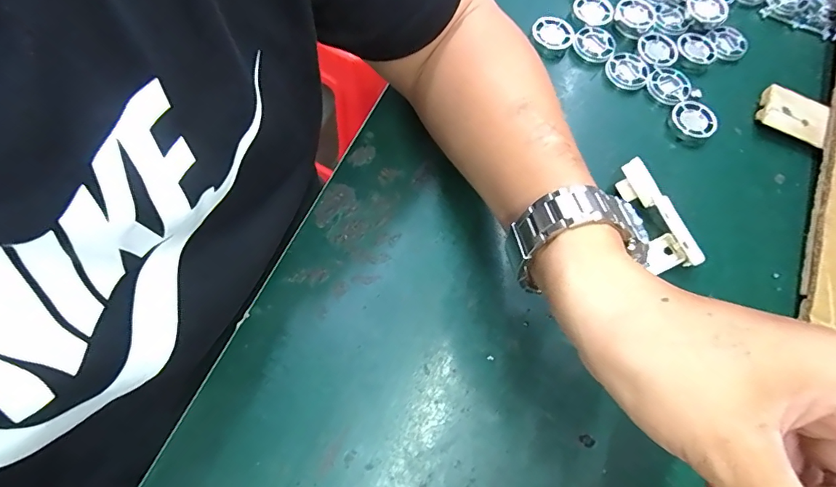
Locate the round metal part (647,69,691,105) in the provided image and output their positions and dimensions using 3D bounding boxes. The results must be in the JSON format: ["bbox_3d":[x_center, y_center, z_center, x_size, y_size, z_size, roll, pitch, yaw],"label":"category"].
[{"bbox_3d":[0.233,-0.145,0.420,0.037,0.010,0.037,3,69,-7],"label":"round metal part"}]

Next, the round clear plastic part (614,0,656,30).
[{"bbox_3d":[0.211,-0.223,0.437,0.037,0.009,0.034,1,67,-3],"label":"round clear plastic part"}]

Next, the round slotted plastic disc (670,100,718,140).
[{"bbox_3d":[0.247,-0.110,0.405,0.038,0.013,0.035,3,69,-7],"label":"round slotted plastic disc"}]

